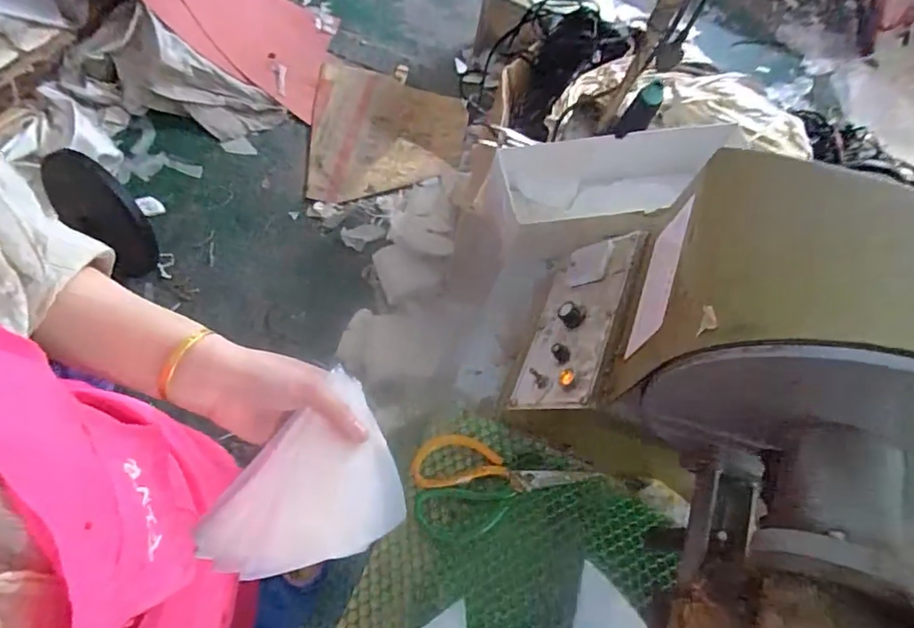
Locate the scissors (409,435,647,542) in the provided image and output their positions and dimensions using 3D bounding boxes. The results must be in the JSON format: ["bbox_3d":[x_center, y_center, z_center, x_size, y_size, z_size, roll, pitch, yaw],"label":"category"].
[{"bbox_3d":[0.074,0.168,0.577,0.240,0.020,0.101,-6,66,-11],"label":"scissors"}]

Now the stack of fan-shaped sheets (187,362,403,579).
[{"bbox_3d":[-0.094,0.123,0.369,0.098,0.008,0.143,40,78,4],"label":"stack of fan-shaped sheets"}]

